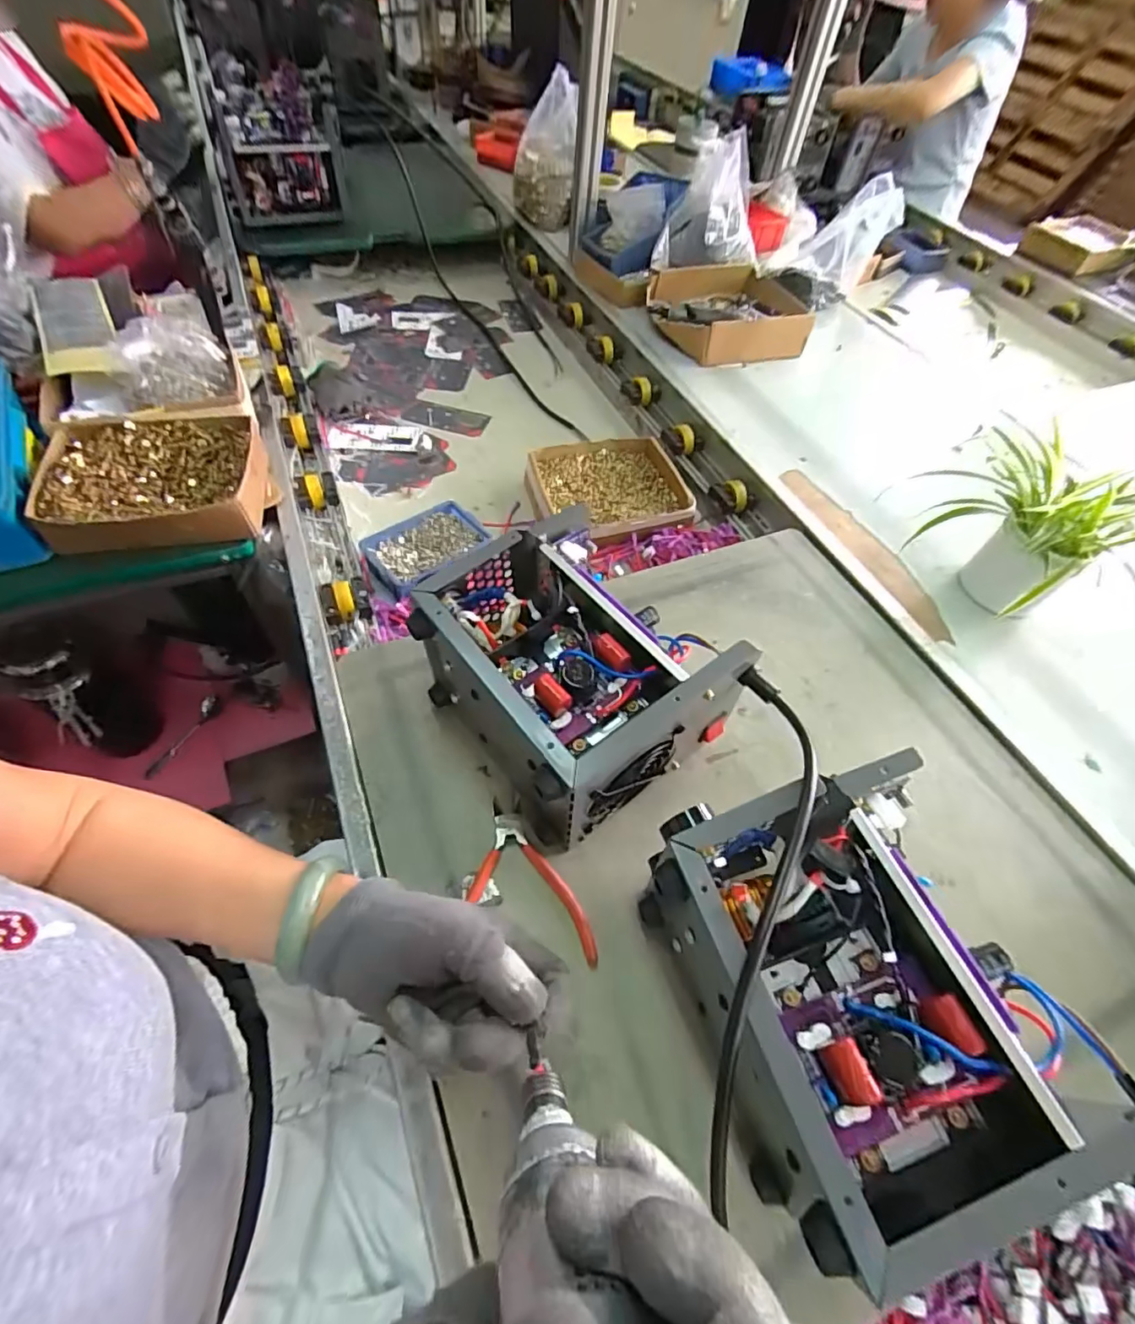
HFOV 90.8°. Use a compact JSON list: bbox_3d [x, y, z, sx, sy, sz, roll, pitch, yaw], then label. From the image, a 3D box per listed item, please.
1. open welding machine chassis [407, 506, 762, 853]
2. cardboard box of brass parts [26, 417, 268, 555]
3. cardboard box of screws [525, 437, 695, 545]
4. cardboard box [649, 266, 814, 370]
[{"bbox_3d":[-0.002,0.014,0.484,0.194,0.156,0.218,-32,63,-23],"label":"open welding machine chassis"},{"bbox_3d":[-0.482,-0.214,0.658,0.224,0.050,0.186,-4,55,-8],"label":"cardboard box of brass parts"},{"bbox_3d":[0.059,-0.260,0.827,0.226,0.046,0.199,-9,56,-11],"label":"cardboard box of screws"},{"bbox_3d":[0.283,-0.643,1.018,0.257,0.080,0.249,-7,56,-10],"label":"cardboard box"}]

